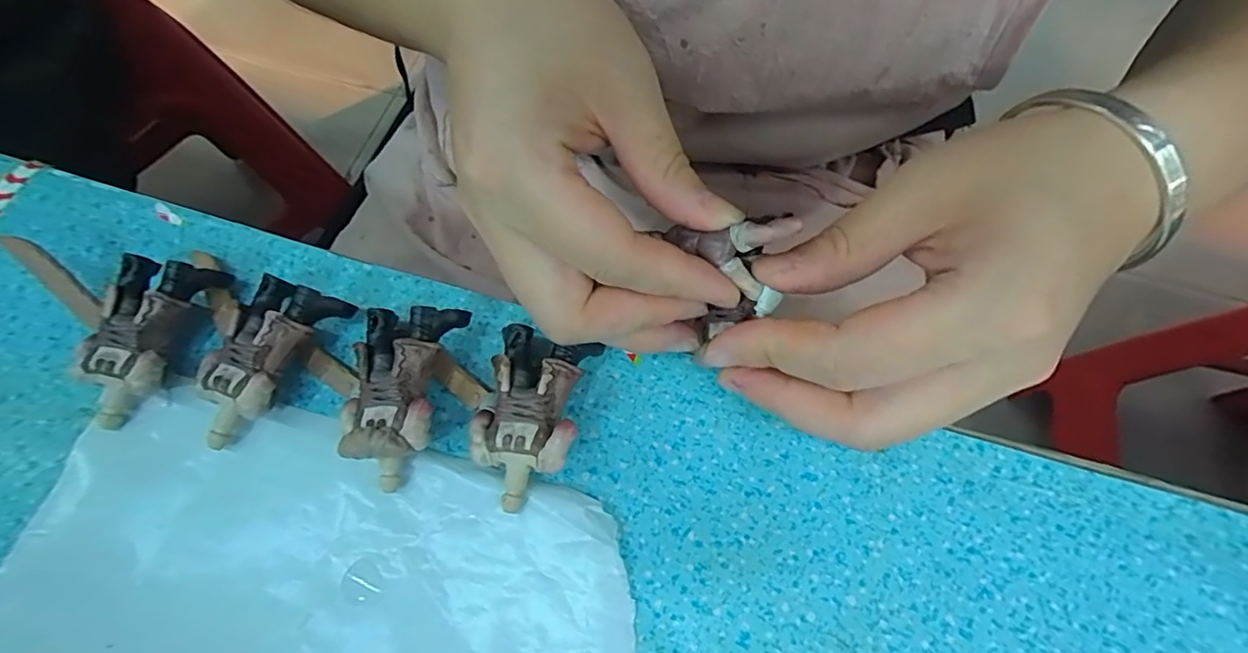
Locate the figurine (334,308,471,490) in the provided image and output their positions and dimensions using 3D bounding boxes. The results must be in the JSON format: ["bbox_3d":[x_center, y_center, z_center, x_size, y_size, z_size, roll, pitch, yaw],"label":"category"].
[{"bbox_3d":[-0.076,0.022,0.187,0.033,0.024,0.058,8,66,5],"label":"figurine"}]

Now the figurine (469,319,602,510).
[{"bbox_3d":[-0.031,0.030,0.184,0.034,0.020,0.056,13,66,7],"label":"figurine"}]

